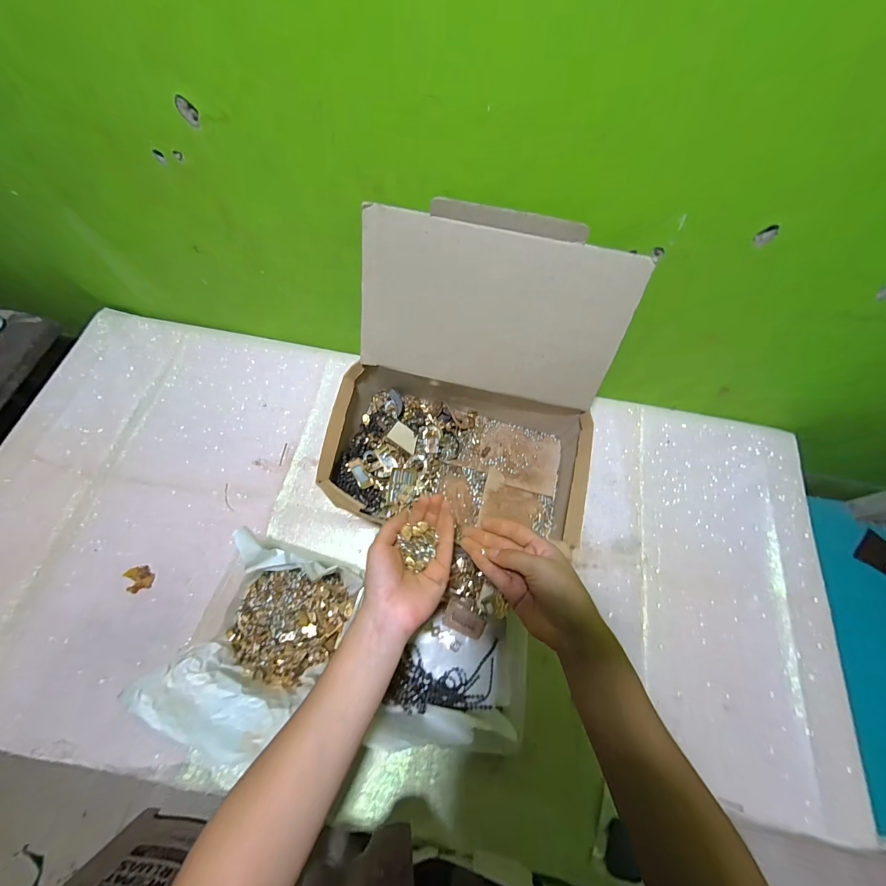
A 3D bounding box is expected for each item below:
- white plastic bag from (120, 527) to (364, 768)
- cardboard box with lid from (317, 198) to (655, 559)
[{"bbox_3d":[-0.202,0.222,0.439,0.148,0.112,0.194,26,69,9],"label":"white plastic bag"},{"bbox_3d":[0.027,-0.046,0.467,0.334,0.276,0.295,13,68,4],"label":"cardboard box with lid"}]

